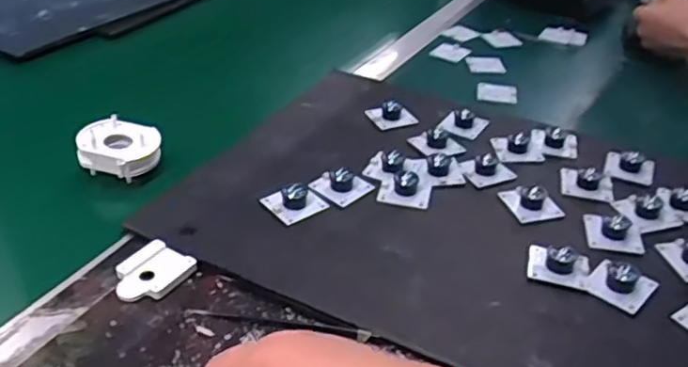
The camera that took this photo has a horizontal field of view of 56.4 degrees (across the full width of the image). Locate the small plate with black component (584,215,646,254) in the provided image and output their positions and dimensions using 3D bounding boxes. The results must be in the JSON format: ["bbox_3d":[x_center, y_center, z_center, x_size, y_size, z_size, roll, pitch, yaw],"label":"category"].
[{"bbox_3d":[0.223,0.036,0.527,0.042,0.019,0.043,7,35,5],"label":"small plate with black component"}]

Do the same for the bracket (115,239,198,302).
[{"bbox_3d":[-0.146,0.067,0.482,0.047,0.010,0.055,25,40,28],"label":"bracket"}]

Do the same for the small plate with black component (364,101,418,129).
[{"bbox_3d":[0.052,-0.077,0.686,0.044,0.024,0.040,-11,37,-20],"label":"small plate with black component"}]

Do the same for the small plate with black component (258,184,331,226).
[{"bbox_3d":[-0.042,0.012,0.547,0.043,0.022,0.039,-23,43,-33],"label":"small plate with black component"}]

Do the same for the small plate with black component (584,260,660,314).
[{"bbox_3d":[0.207,0.072,0.478,0.042,0.019,0.041,30,43,33],"label":"small plate with black component"}]

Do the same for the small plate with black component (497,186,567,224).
[{"bbox_3d":[0.166,0.013,0.564,0.039,0.019,0.043,-7,36,-15],"label":"small plate with black component"}]

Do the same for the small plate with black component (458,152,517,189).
[{"bbox_3d":[0.136,-0.016,0.601,0.047,0.018,0.040,-11,38,-20],"label":"small plate with black component"}]

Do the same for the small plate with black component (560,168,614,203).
[{"bbox_3d":[0.224,-0.003,0.586,0.044,0.017,0.043,11,36,10],"label":"small plate with black component"}]

